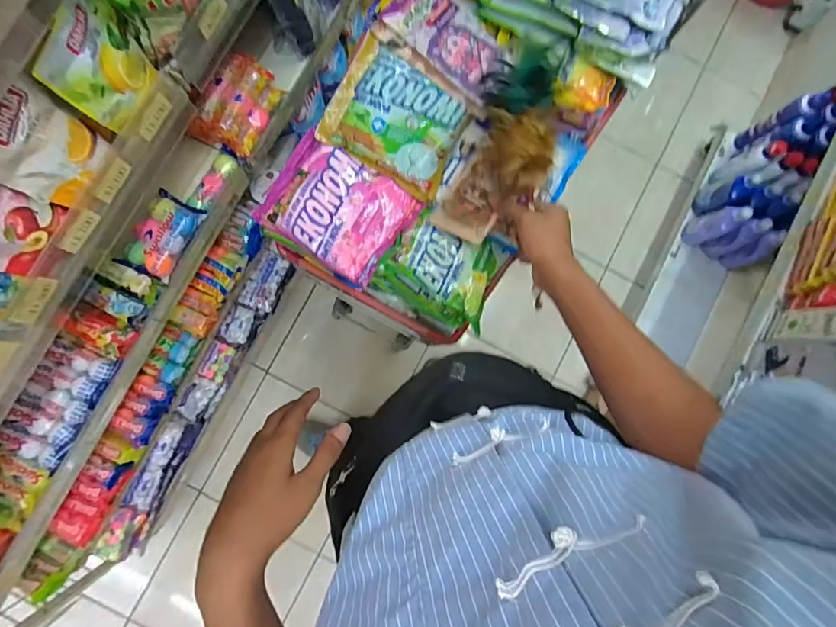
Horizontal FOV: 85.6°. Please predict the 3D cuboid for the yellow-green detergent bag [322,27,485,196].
[{"bbox_3d":[-0.024,-0.263,0.596,0.176,0.030,0.156,31,84,0],"label":"yellow-green detergent bag"}]

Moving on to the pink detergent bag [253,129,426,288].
[{"bbox_3d":[-0.107,-0.138,0.593,0.182,0.029,0.138,32,84,0],"label":"pink detergent bag"}]

